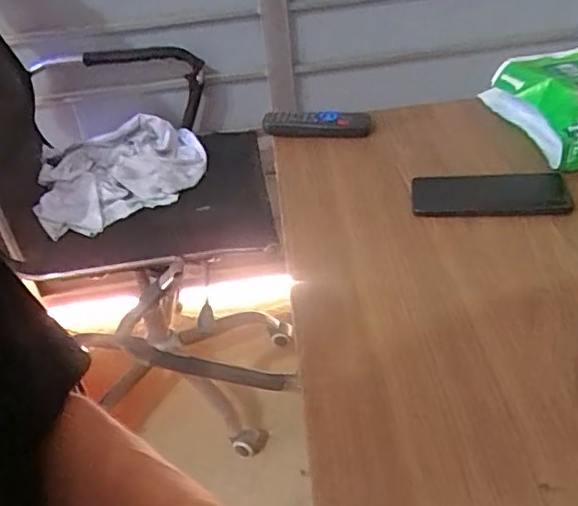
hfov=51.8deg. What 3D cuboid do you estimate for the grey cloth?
[{"bbox_3d":[-0.335,-0.169,1.203,0.327,0.085,0.328,-16,38,-12],"label":"grey cloth"}]

